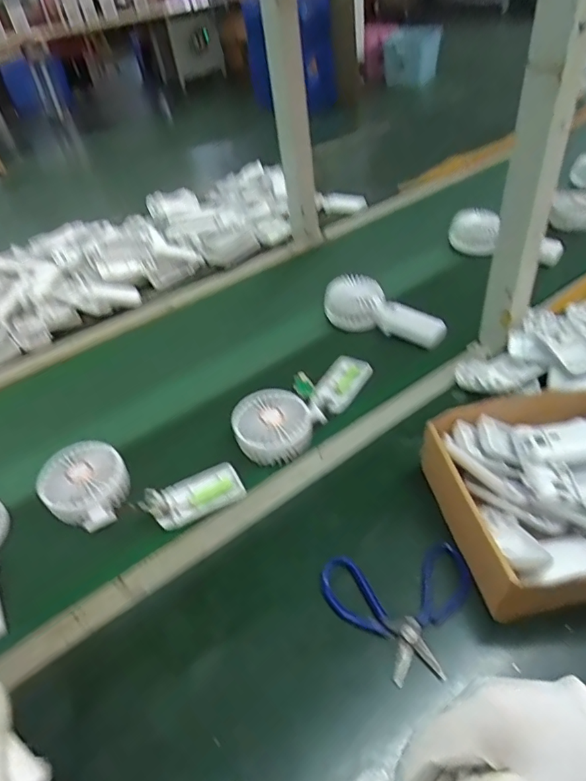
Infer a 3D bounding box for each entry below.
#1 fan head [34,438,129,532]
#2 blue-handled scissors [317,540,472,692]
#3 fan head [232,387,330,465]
[{"bbox_3d":[-0.225,0.104,0.567,0.096,0.042,0.085,24,51,26],"label":"fan head"},{"bbox_3d":[0.096,0.193,0.451,0.132,0.006,0.111,-6,45,-1],"label":"blue-handled scissors"},{"bbox_3d":[-0.024,0.041,0.607,0.094,0.030,0.095,-2,45,2],"label":"fan head"}]

